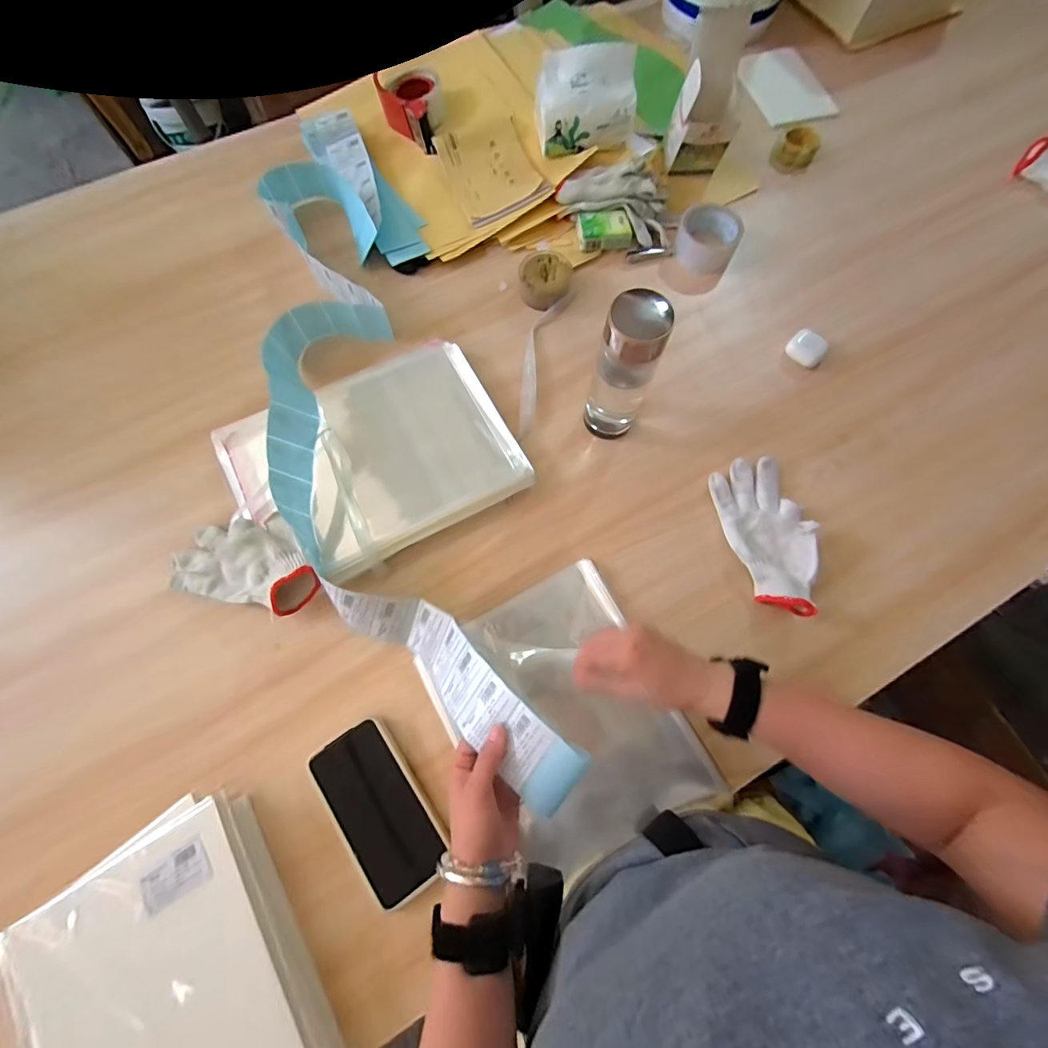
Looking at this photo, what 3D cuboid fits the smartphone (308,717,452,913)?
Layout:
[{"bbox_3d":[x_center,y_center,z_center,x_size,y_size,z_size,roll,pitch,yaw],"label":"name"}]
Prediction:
[{"bbox_3d":[-0.143,0.283,0.459,0.081,0.013,0.160,-34,75,-12],"label":"smartphone"}]

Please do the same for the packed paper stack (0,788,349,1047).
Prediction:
[{"bbox_3d":[-0.303,0.409,0.388,0.210,0.039,0.275,-32,75,-11],"label":"packed paper stack"}]

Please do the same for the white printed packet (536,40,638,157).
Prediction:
[{"bbox_3d":[0.095,-0.635,0.694,0.145,0.091,0.089,1,71,-1],"label":"white printed packet"}]

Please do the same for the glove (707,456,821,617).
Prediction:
[{"bbox_3d":[0.291,0.013,0.546,0.093,0.039,0.193,-11,72,-5],"label":"glove"}]

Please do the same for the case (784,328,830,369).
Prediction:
[{"bbox_3d":[0.393,-0.243,0.638,0.048,0.027,0.043,40,75,12],"label":"case"}]

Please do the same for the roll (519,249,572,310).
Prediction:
[{"bbox_3d":[0.031,-0.349,0.664,0.074,0.036,0.076,1,71,-1],"label":"roll"}]

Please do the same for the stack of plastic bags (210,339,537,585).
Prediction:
[{"bbox_3d":[-0.184,-0.085,0.572,0.320,0.032,0.256,-31,75,-11],"label":"stack of plastic bags"}]

